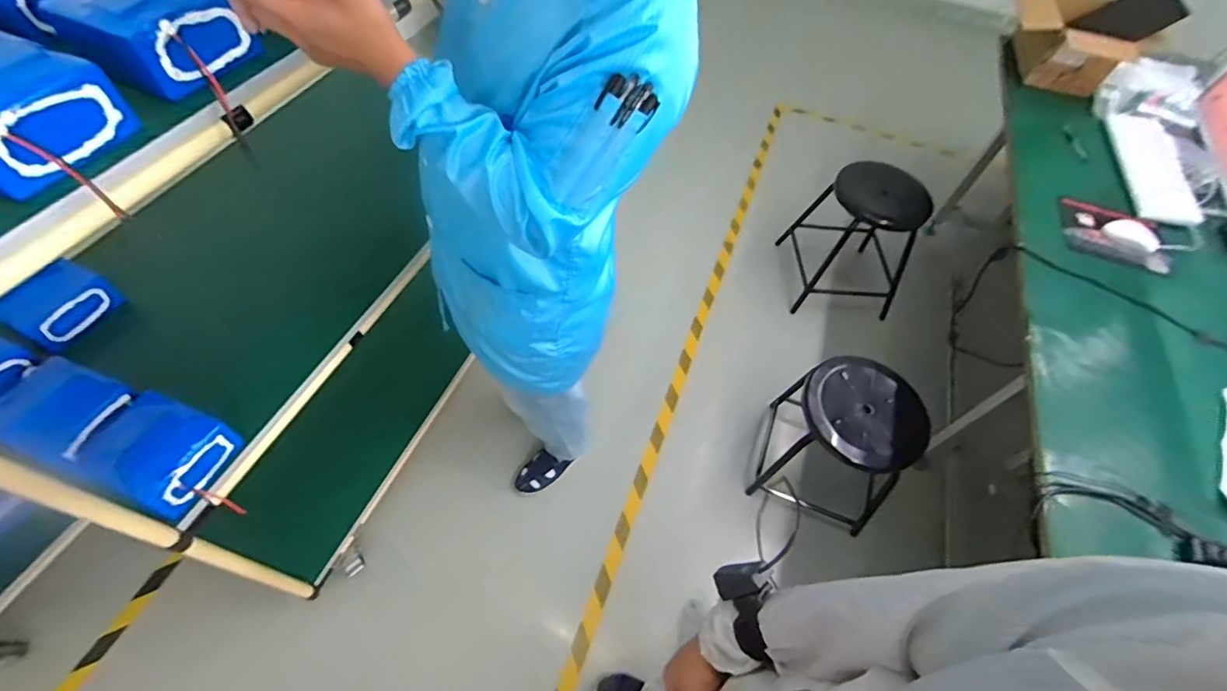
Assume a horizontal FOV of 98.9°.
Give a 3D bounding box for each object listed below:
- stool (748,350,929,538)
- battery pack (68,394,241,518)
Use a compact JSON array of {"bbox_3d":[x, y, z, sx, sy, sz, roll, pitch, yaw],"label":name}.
[{"bbox_3d":[0.586,0.249,1.401,0.344,0.339,0.308,18,57,8],"label":"stool"},{"bbox_3d":[-0.687,0.156,0.797,0.187,0.053,0.144,25,59,12],"label":"battery pack"}]

